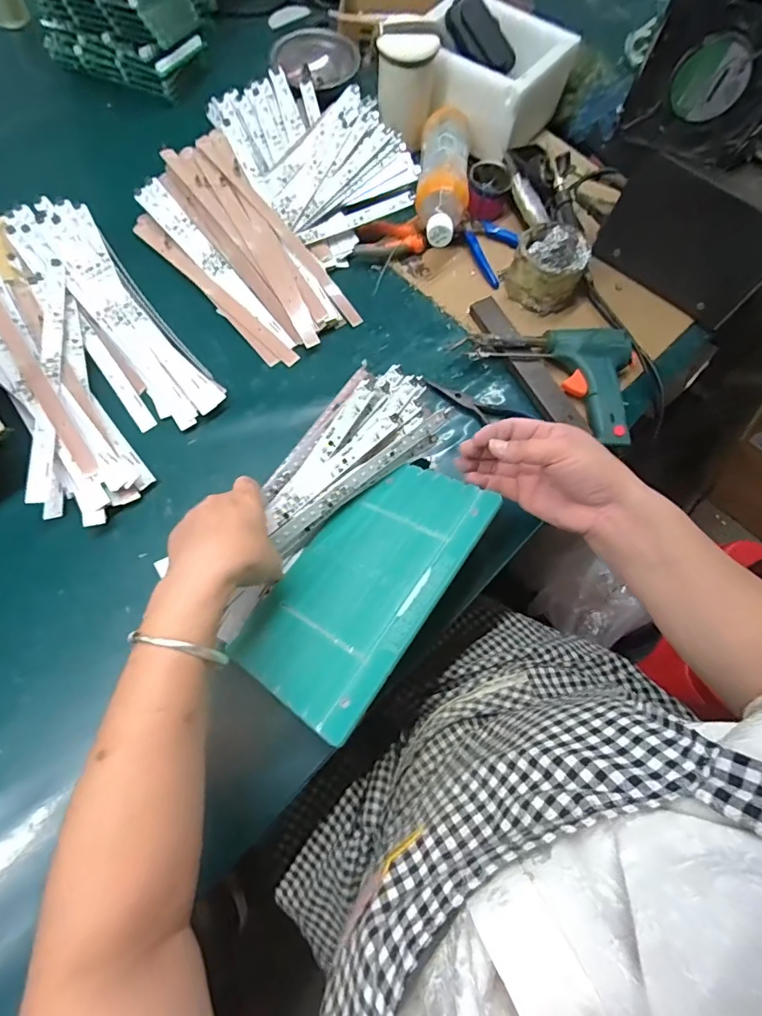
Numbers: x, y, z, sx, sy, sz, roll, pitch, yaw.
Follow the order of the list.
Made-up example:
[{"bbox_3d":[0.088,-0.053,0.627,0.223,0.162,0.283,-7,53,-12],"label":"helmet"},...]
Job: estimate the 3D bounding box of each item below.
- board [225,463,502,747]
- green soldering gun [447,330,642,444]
[{"bbox_3d":[-0.014,0.057,0.410,0.140,0.008,0.234,24,66,35],"label":"board"},{"bbox_3d":[0.204,-0.167,0.530,0.215,0.047,0.117,39,70,9],"label":"green soldering gun"}]

